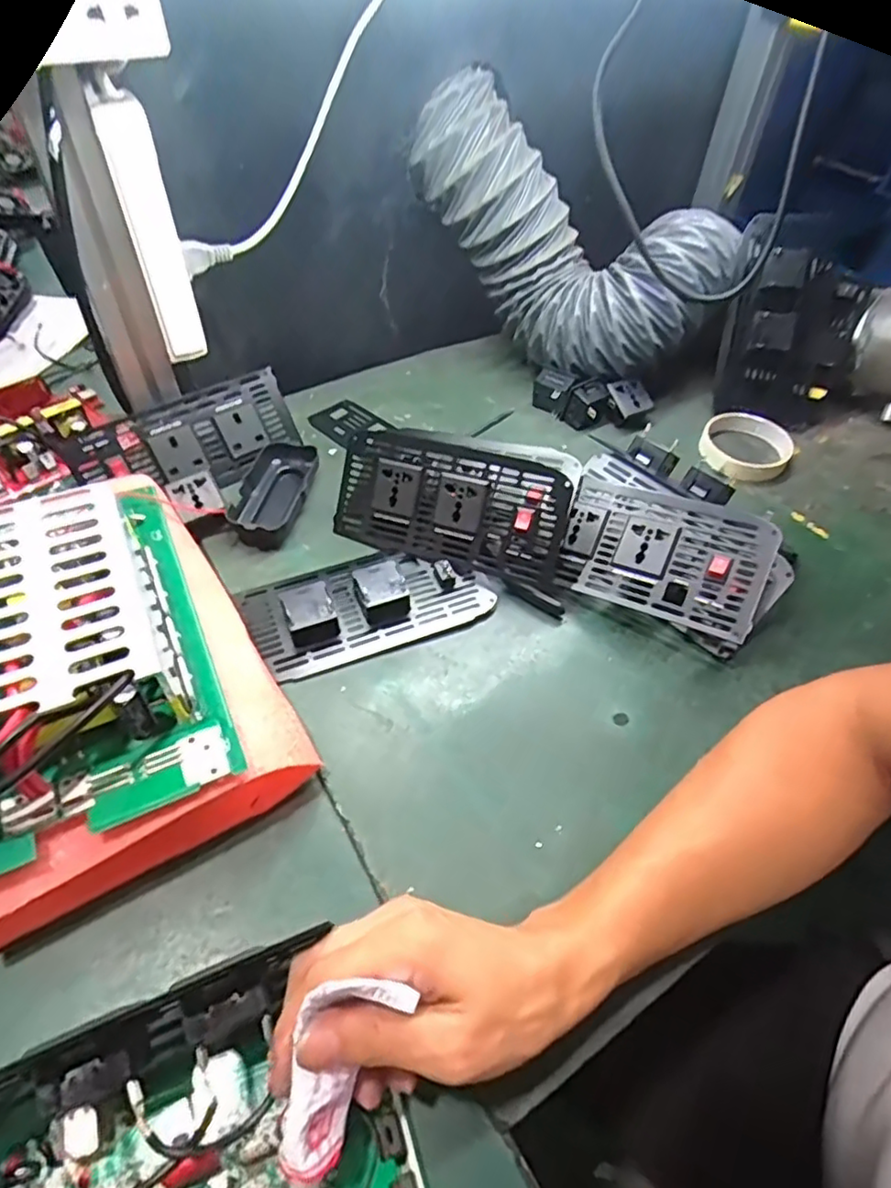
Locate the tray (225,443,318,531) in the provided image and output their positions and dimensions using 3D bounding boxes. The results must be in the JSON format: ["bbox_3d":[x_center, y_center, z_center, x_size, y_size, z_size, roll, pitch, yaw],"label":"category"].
[{"bbox_3d":[-0.148,-0.089,0.546,0.053,0.027,0.107,8,49,3],"label":"tray"}]

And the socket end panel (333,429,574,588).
[{"bbox_3d":[0.002,-0.074,0.499,0.186,0.095,0.020,16,15,18],"label":"socket end panel"}]

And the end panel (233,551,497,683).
[{"bbox_3d":[-0.060,0.000,0.477,0.179,0.031,0.092,-15,52,-16],"label":"end panel"}]

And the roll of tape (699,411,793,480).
[{"bbox_3d":[0.296,-0.148,0.618,0.081,0.021,0.090,21,51,14],"label":"roll of tape"}]

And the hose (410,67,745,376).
[{"bbox_3d":[0.118,-0.348,0.629,0.310,0.163,0.135,33,54,-6],"label":"hose"}]

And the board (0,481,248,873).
[{"bbox_3d":[-0.237,0.027,0.355,0.177,0.065,0.233,-19,53,-19],"label":"board"}]

